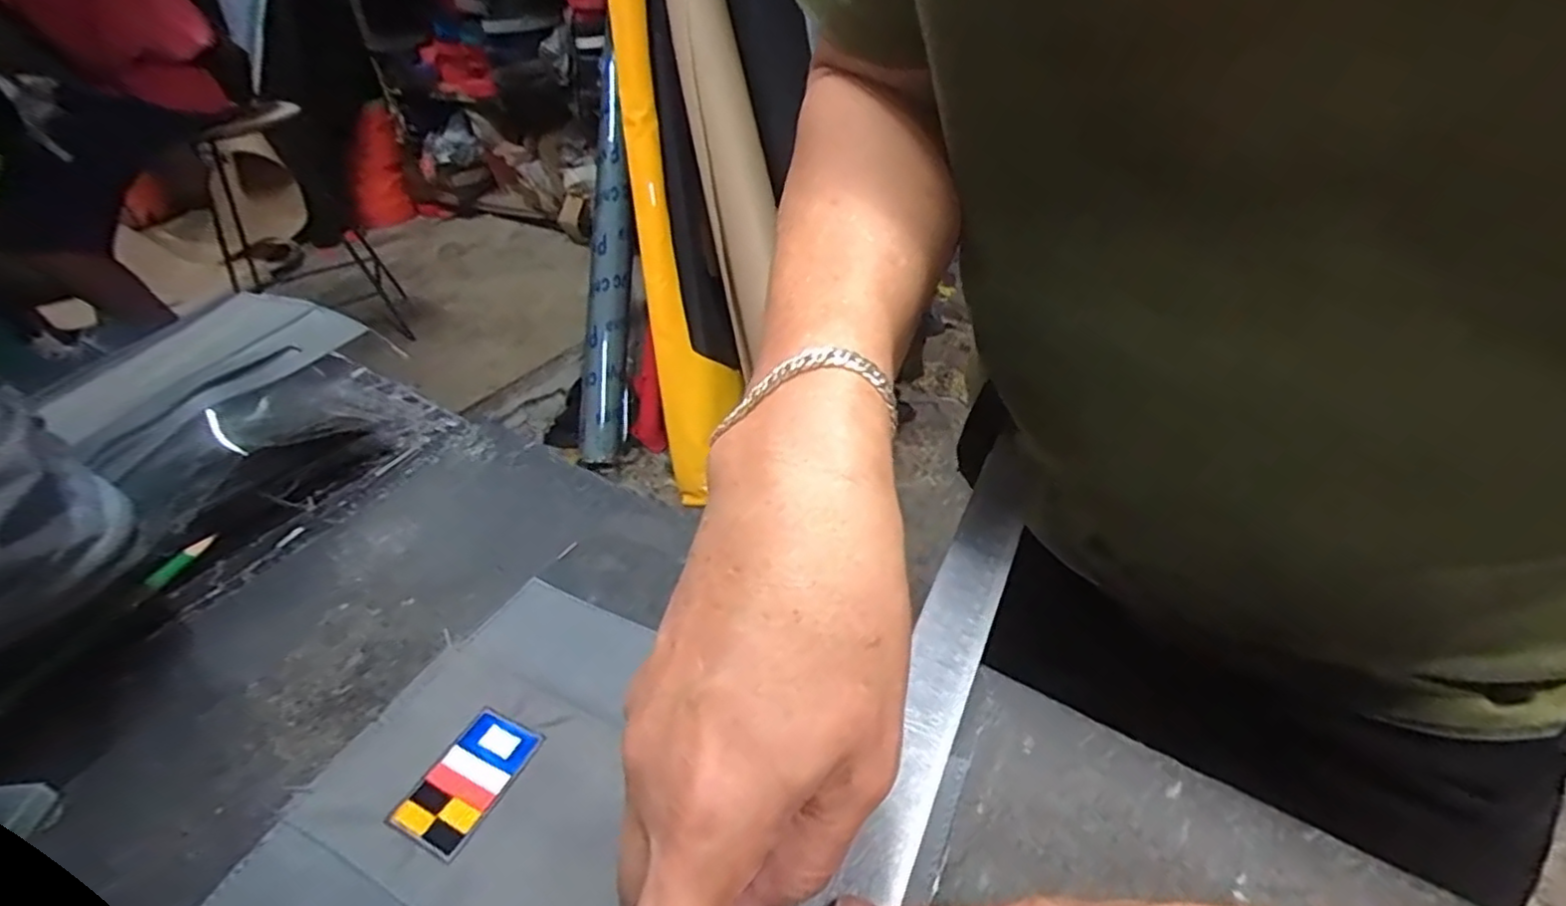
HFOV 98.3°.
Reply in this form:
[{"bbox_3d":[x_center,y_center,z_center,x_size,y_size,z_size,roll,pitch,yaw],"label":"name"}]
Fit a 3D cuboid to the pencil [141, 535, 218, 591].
[{"bbox_3d":[-0.323,0.057,0.365,0.009,0.007,0.038,4,40,10],"label":"pencil"}]

